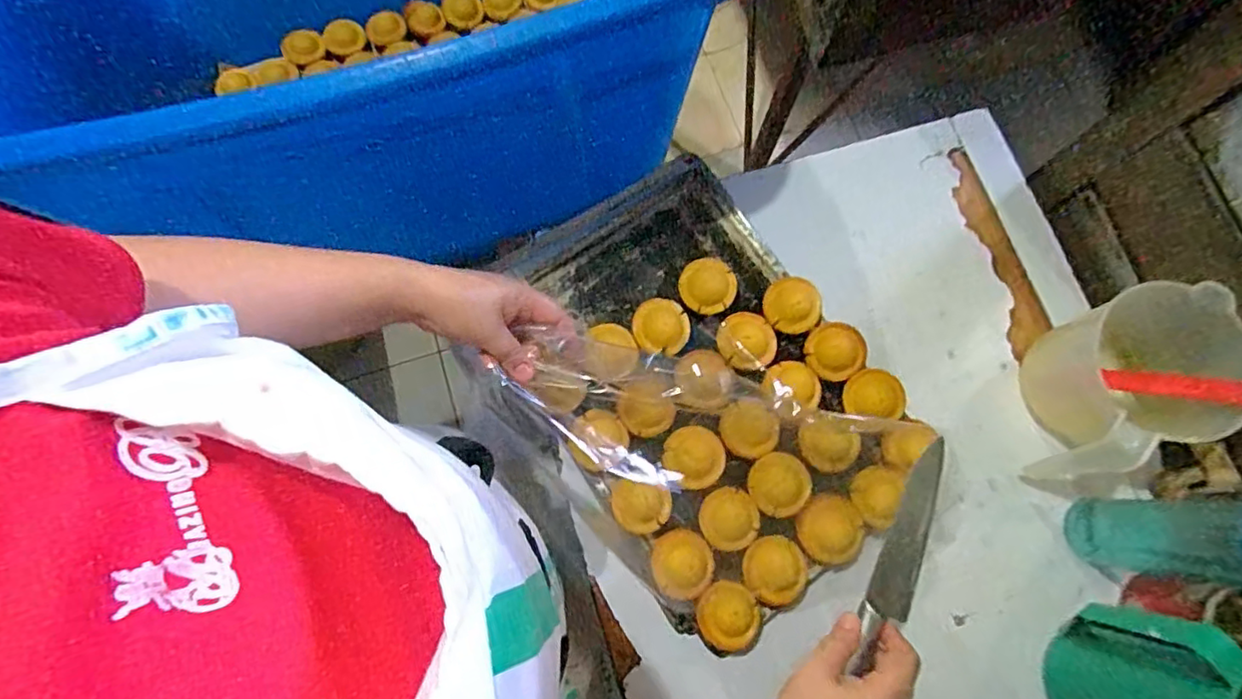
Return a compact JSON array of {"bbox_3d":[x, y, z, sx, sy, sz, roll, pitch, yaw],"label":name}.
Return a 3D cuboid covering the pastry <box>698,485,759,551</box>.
[{"bbox_3d":[0.112,0.176,0.616,0.058,0.016,0.061,0,75,-1],"label":"pastry"}]

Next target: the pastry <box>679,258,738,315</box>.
[{"bbox_3d":[0.098,-0.070,0.681,0.061,0.038,0.061,0,75,-1],"label":"pastry"}]

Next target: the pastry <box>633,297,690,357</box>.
[{"bbox_3d":[0.045,-0.024,0.668,0.061,0.028,0.061,0,75,-1],"label":"pastry"}]

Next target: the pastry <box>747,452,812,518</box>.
[{"bbox_3d":[0.168,0.141,0.621,0.065,0.017,0.062,0,75,-1],"label":"pastry"}]

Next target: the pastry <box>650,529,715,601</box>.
[{"bbox_3d":[0.062,0.217,0.600,0.062,0.020,0.064,0,75,-1],"label":"pastry"}]

